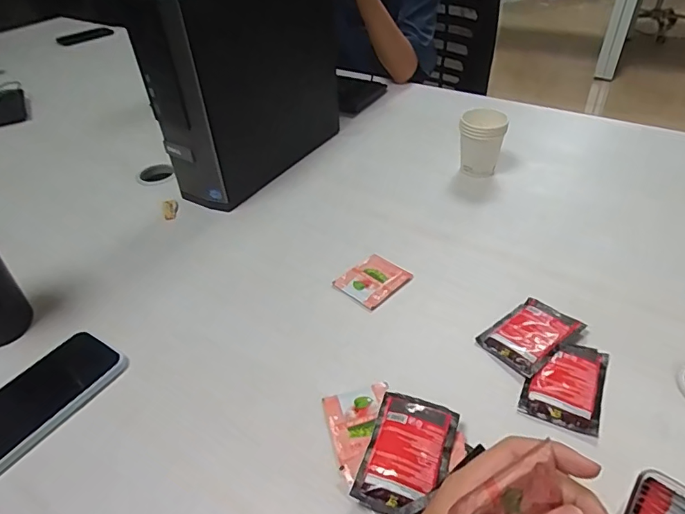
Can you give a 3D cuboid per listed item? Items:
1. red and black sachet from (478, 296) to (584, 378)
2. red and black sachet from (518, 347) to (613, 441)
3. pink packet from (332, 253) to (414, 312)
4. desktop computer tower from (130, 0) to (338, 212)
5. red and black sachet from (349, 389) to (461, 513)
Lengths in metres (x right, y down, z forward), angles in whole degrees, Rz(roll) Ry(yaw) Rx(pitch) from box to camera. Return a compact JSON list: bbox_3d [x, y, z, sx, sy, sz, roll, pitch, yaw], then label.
[{"bbox_3d":[0.195,0.079,0.503,0.091,0.015,0.064,-31,49,-26],"label":"red and black sachet"},{"bbox_3d":[0.213,0.119,0.460,0.067,0.009,0.102,16,47,22],"label":"red and black sachet"},{"bbox_3d":[0.036,0.027,0.582,0.064,0.004,0.076,32,54,33],"label":"pink packet"},{"bbox_3d":[-0.130,-0.262,0.694,0.086,0.277,0.304,23,47,28],"label":"desktop computer tower"},{"bbox_3d":[0.055,0.162,0.403,0.066,0.007,0.100,13,49,17],"label":"red and black sachet"}]

